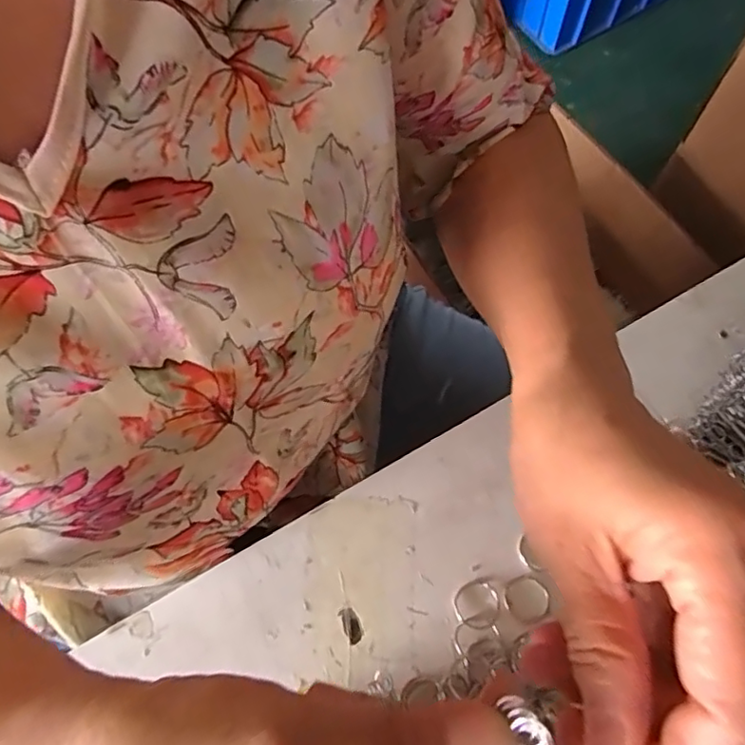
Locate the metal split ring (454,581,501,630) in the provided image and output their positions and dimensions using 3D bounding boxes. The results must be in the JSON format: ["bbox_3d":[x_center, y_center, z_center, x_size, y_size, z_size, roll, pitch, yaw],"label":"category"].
[{"bbox_3d":[0.058,0.128,0.313,0.025,0.004,0.025,-1,68,2],"label":"metal split ring"}]

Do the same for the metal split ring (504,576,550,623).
[{"bbox_3d":[0.085,0.126,0.316,0.023,0.004,0.024,-1,68,2],"label":"metal split ring"}]

